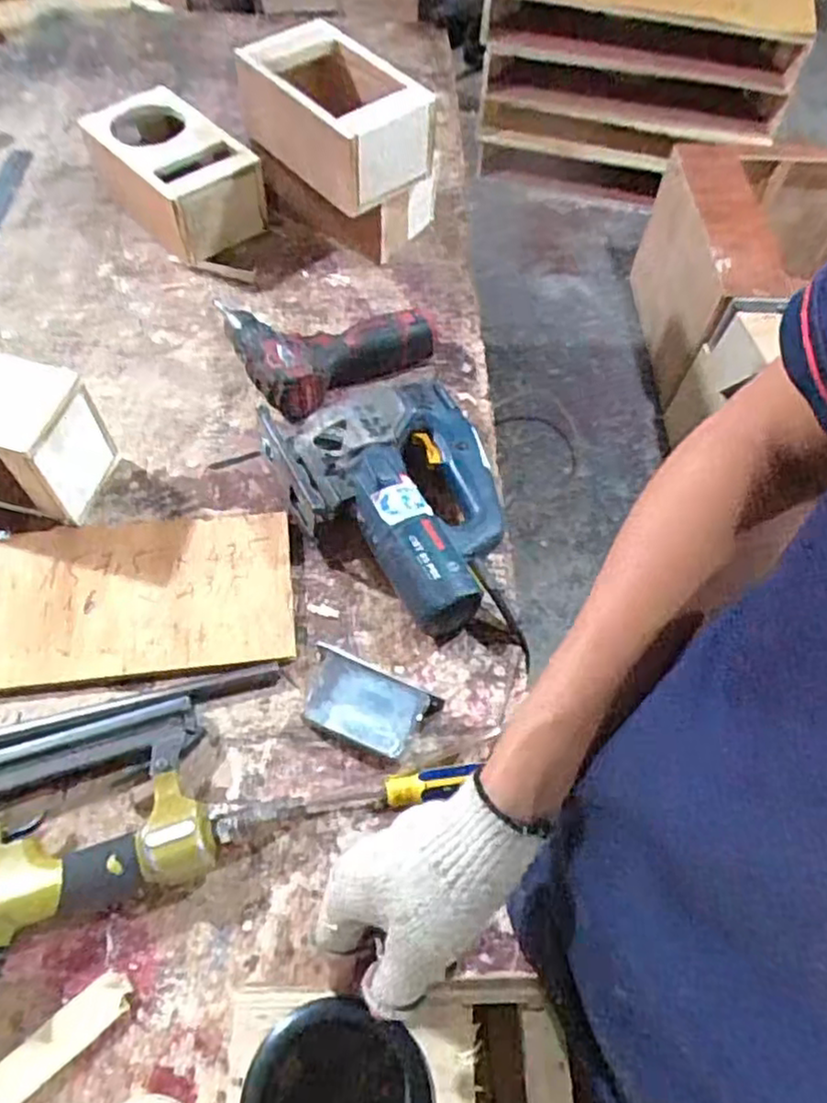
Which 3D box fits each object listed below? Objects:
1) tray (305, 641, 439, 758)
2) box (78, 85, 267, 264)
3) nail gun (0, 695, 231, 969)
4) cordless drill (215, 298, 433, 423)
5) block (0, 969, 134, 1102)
[{"bbox_3d":[-0.042,0.125,0.584,0.106,0.032,0.061,22,62,9],"label":"tray"},{"bbox_3d":[-0.288,-0.449,0.857,0.137,0.096,0.214,-35,68,-20],"label":"box"},{"bbox_3d":[-0.251,0.190,0.514,0.199,0.054,0.155,-19,63,-13],"label":"nail gun"},{"bbox_3d":[-0.103,-0.246,0.761,0.189,0.048,0.186,-30,66,-18],"label":"cordless drill"},{"bbox_3d":[-0.232,0.323,0.472,0.093,0.012,0.028,-37,68,-21],"label":"block"}]

